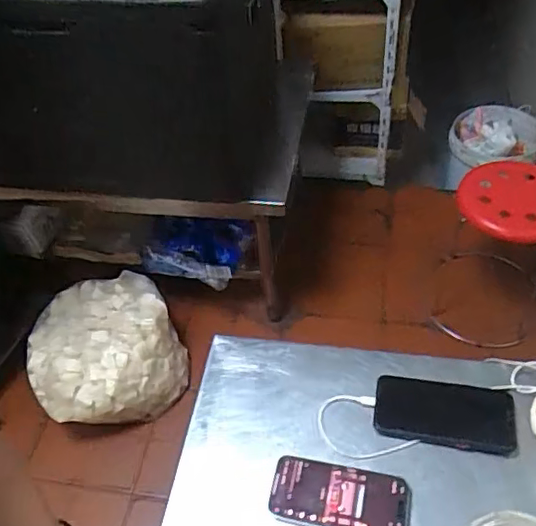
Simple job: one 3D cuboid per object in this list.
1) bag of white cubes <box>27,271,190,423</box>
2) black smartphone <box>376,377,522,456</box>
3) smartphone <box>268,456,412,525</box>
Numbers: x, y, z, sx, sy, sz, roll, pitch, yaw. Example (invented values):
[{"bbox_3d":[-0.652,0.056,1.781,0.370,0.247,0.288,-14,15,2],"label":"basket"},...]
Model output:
[{"bbox_3d":[-0.428,0.239,1.545,0.365,0.255,0.346,-12,49,-4],"label":"bag of white cubes"},{"bbox_3d":[0.204,0.174,0.666,0.153,0.008,0.083,7,50,12],"label":"black smartphone"},{"bbox_3d":[0.077,0.253,0.611,0.146,0.011,0.071,6,50,11],"label":"smartphone"}]

